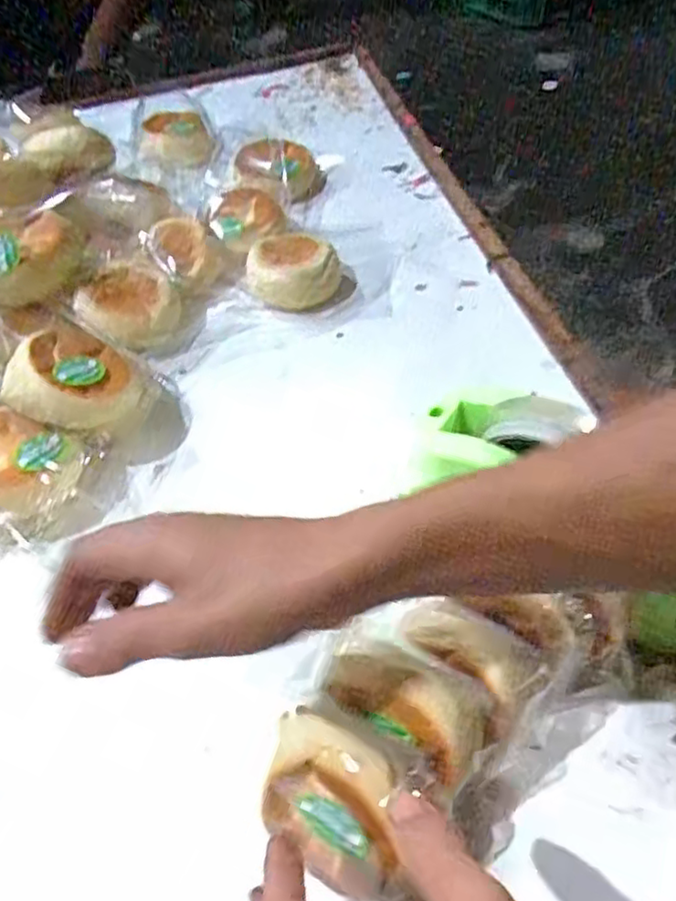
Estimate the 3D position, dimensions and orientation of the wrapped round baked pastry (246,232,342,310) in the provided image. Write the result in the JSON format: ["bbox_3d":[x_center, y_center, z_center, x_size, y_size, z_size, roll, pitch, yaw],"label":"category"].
[{"bbox_3d":[-0.041,-0.172,0.665,0.083,0.044,0.071,0,49,6],"label":"wrapped round baked pastry"}]

